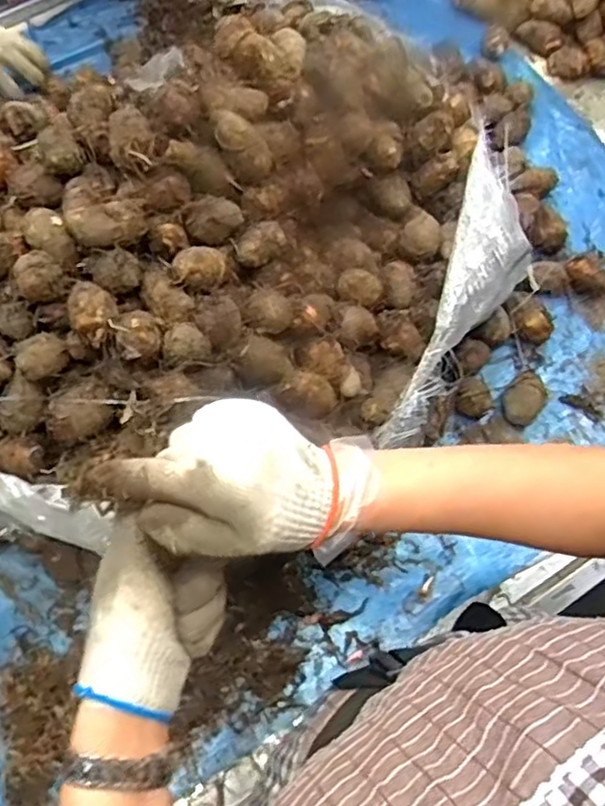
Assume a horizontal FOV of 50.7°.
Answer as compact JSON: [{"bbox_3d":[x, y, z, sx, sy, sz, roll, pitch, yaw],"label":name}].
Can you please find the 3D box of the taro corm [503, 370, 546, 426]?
[{"bbox_3d":[0.234,-0.006,0.668,0.040,0.041,0.056,37,73,16],"label":"taro corm"}]

